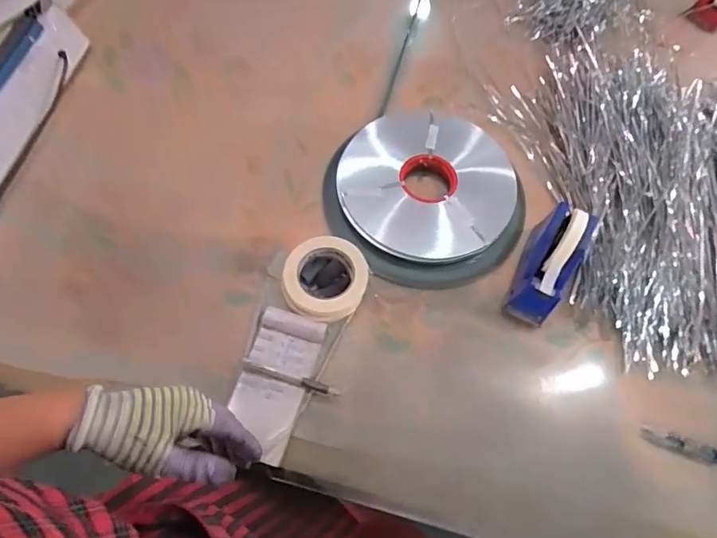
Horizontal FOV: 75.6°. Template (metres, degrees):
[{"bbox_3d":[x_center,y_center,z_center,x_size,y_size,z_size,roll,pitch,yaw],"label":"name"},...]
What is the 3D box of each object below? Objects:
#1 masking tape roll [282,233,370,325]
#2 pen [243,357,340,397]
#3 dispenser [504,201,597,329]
[{"bbox_3d":[-0.048,0.014,0.660,0.118,0.030,0.122,1,66,-2],"label":"masking tape roll"},{"bbox_3d":[-0.089,0.144,0.603,0.129,0.012,0.015,17,67,5],"label":"pen"},{"bbox_3d":[0.268,-0.012,0.646,0.070,0.115,0.161,26,68,9],"label":"dispenser"}]

